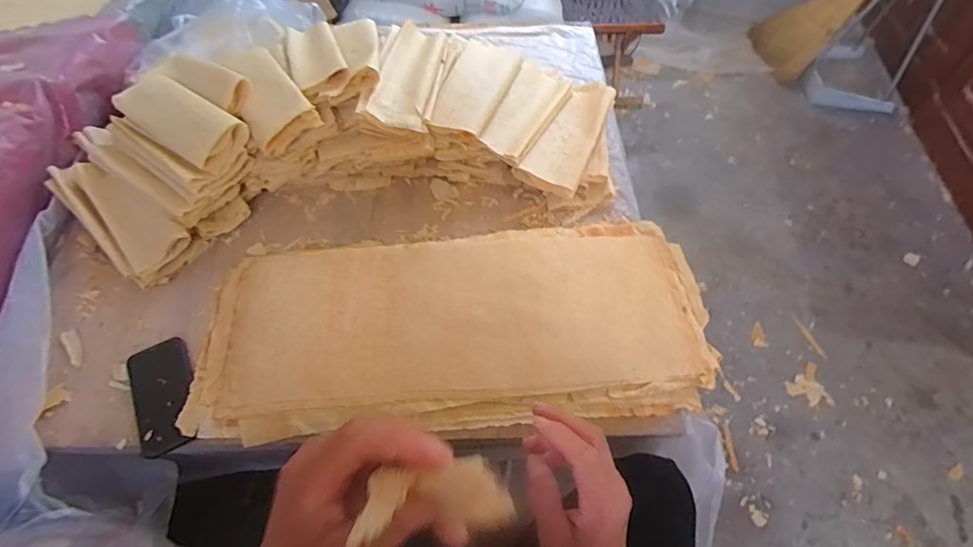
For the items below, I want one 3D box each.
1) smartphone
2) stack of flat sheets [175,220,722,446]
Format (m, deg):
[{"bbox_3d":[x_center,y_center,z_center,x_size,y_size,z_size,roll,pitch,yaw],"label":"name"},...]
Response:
[{"bbox_3d":[-0.459,0.171,0.695,0.083,0.012,0.170,-28,59,-10],"label":"smartphone"},{"bbox_3d":[-0.046,0.060,0.748,0.735,0.038,0.334,-3,57,0],"label":"stack of flat sheets"}]

